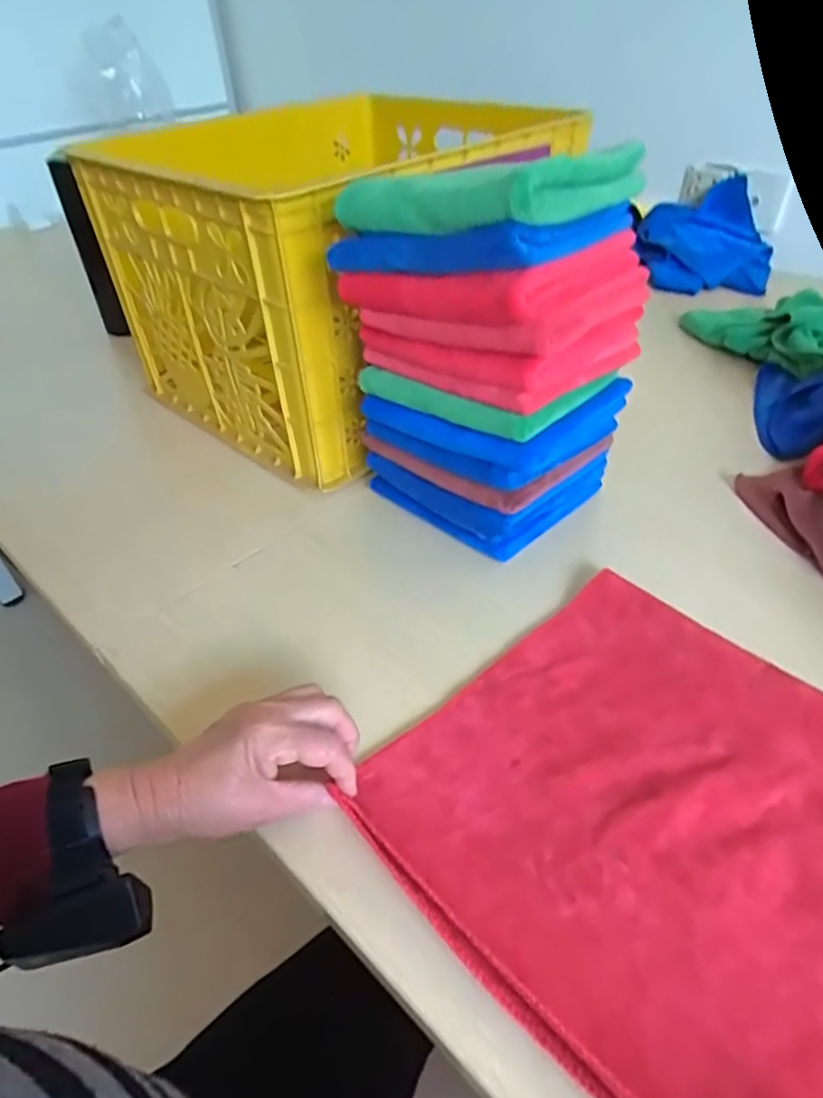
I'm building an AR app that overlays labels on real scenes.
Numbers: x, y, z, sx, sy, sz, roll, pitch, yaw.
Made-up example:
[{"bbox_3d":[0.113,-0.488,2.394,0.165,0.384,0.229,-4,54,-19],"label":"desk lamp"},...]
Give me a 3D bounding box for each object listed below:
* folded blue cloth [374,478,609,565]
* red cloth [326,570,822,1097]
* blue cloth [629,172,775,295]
[{"bbox_3d":[0.068,-0.068,0.652,0.156,0.031,0.185,-33,48,-30],"label":"folded blue cloth"},{"bbox_3d":[0.164,0.162,0.391,0.295,0.016,0.310,-31,47,-29],"label":"red cloth"},{"bbox_3d":[0.524,-0.555,1.145,0.231,0.111,0.222,12,43,18],"label":"blue cloth"}]

